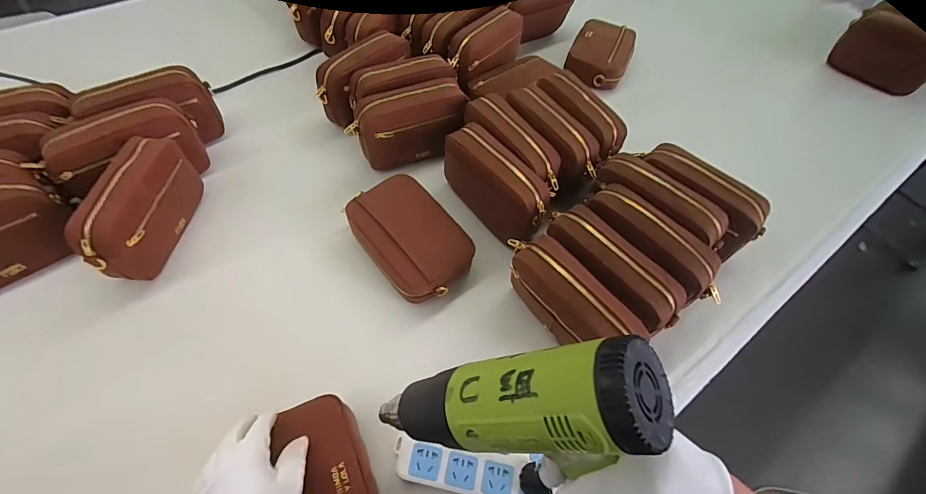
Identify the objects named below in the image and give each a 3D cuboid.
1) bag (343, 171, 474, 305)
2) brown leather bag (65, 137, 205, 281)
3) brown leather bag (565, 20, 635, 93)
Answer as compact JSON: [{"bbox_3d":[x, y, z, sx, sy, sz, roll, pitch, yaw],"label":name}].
[{"bbox_3d":[-0.079,-0.018,0.604,0.119,0.064,0.188,-35,65,-23],"label":"bag"},{"bbox_3d":[-0.454,-0.057,0.585,0.056,0.127,0.193,5,56,0],"label":"brown leather bag"},{"bbox_3d":[0.303,-0.426,0.911,0.126,0.058,0.179,22,58,11],"label":"brown leather bag"}]

